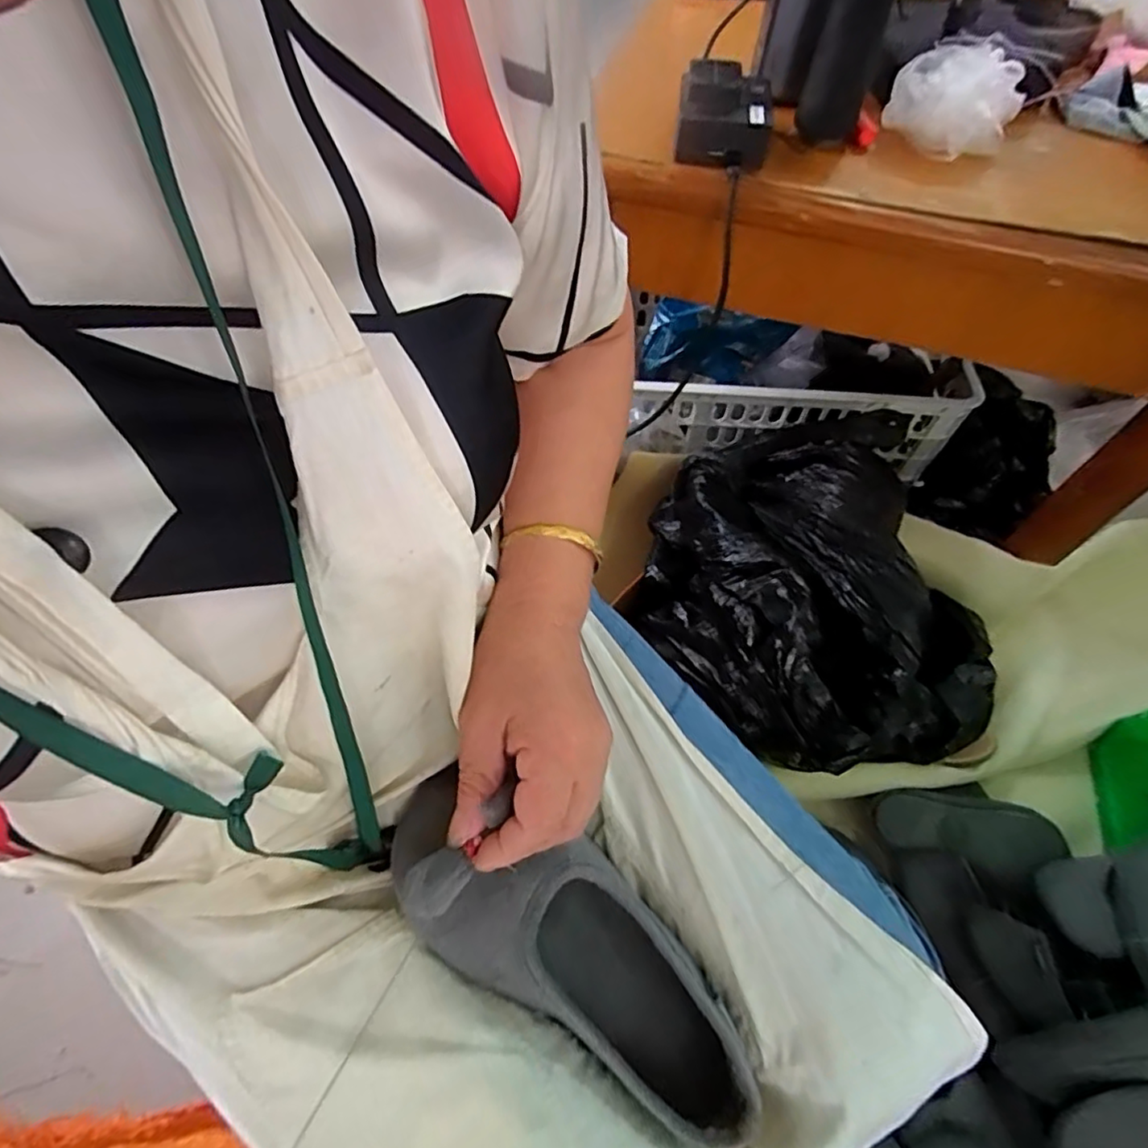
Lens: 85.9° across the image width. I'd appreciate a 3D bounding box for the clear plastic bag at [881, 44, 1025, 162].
[{"bbox_3d":[0.308,-0.383,0.499,0.098,0.048,0.078,21,61,11],"label":"clear plastic bag"}]

